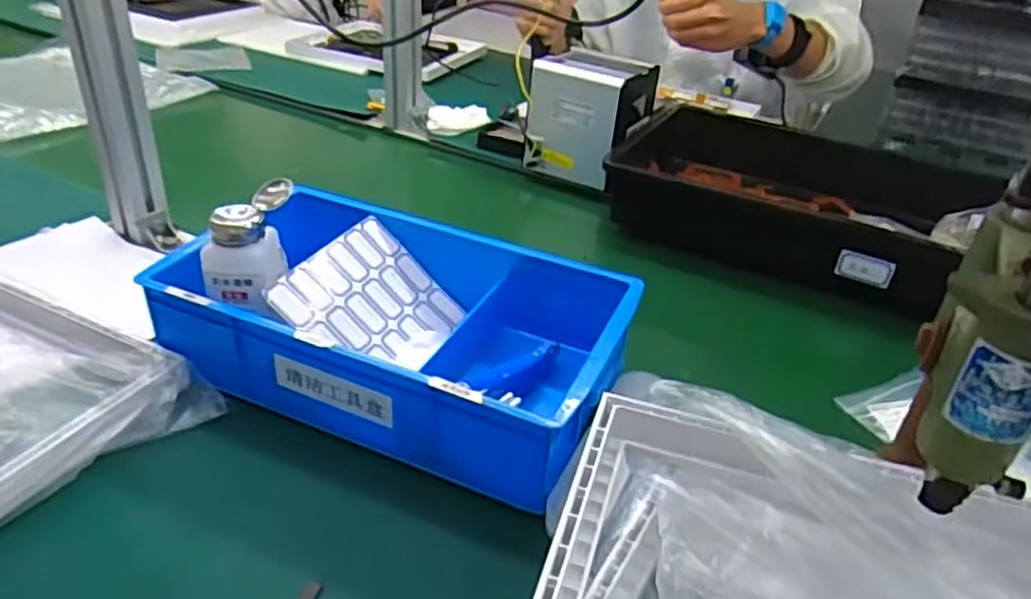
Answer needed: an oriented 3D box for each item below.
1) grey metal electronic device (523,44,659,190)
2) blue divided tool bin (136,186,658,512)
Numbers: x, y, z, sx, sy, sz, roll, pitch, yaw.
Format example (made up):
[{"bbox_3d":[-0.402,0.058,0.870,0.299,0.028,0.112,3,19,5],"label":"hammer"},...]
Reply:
[{"bbox_3d":[0.095,-0.238,0.959,0.128,0.135,0.114,20,37,25],"label":"grey metal electronic device"},{"bbox_3d":[-0.084,0.013,0.596,0.336,0.100,0.208,16,35,19],"label":"blue divided tool bin"}]

